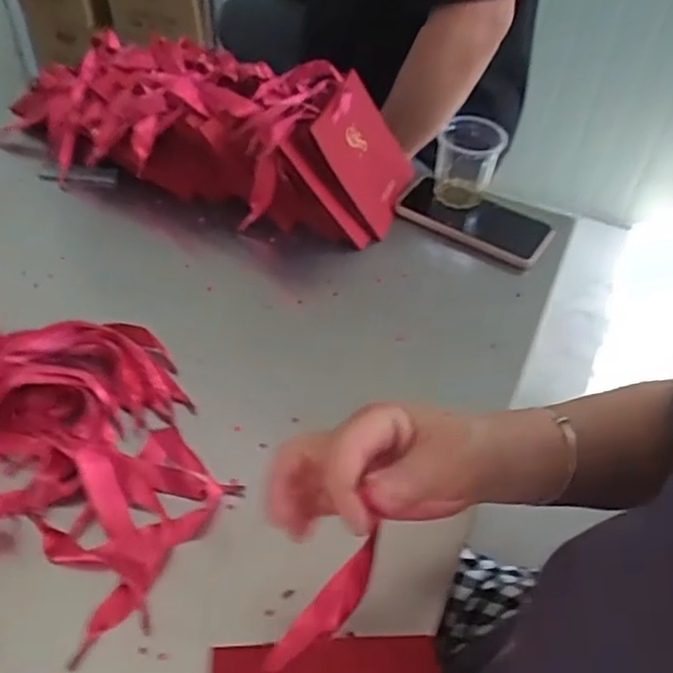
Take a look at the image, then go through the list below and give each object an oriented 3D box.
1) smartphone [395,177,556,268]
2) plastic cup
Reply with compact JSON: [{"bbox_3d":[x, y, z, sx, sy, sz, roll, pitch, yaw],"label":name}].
[{"bbox_3d":[0.151,-0.131,0.726,0.167,0.013,0.086,26,53,19],"label":"smartphone"},{"bbox_3d":[0.148,-0.190,0.735,0.070,0.087,0.075,10,47,6],"label":"plastic cup"}]

